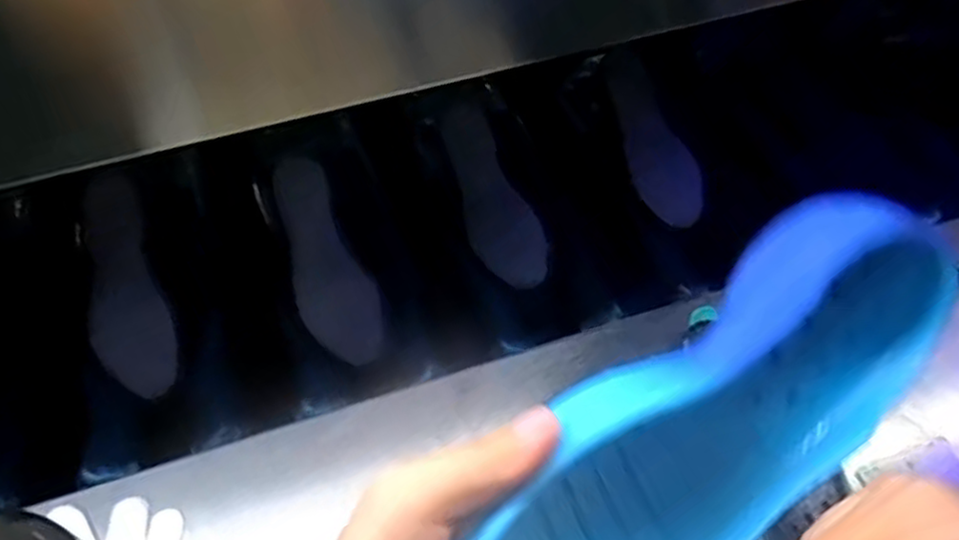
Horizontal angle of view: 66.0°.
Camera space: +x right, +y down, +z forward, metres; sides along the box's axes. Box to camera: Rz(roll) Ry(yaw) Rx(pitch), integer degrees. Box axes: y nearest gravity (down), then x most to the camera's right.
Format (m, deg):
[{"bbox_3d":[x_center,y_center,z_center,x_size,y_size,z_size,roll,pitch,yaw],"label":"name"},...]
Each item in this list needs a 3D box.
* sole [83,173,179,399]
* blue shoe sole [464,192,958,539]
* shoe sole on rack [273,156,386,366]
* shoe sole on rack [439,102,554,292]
[{"bbox_3d":[-0.336,0.017,0.698,0.067,0.021,0.207,-15,82,-8],"label":"sole"},{"bbox_3d":[0.083,0.064,0.270,0.234,0.096,0.042,-32,25,-20],"label":"blue shoe sole"},{"bbox_3d":[-0.153,-0.009,0.717,0.072,0.009,0.208,-26,79,-2],"label":"shoe sole on rack"},{"bbox_3d":[0.011,-0.079,0.767,0.068,0.014,0.208,-19,74,-12],"label":"shoe sole on rack"}]

